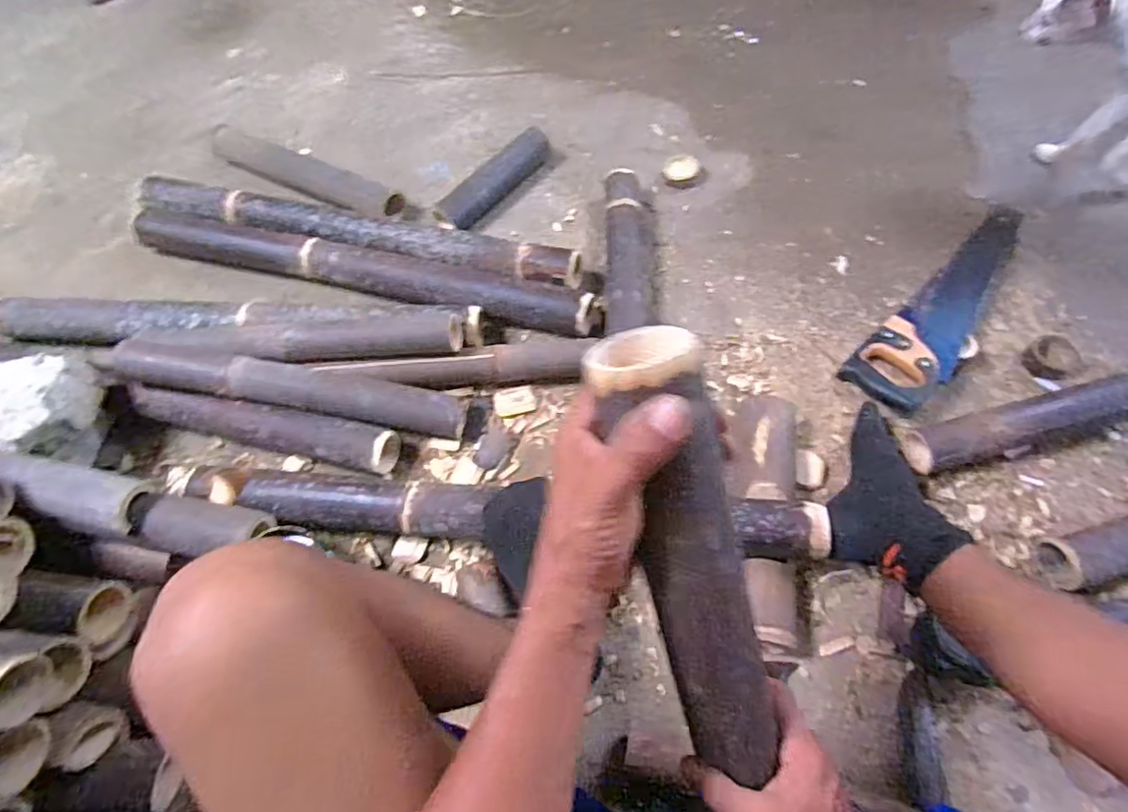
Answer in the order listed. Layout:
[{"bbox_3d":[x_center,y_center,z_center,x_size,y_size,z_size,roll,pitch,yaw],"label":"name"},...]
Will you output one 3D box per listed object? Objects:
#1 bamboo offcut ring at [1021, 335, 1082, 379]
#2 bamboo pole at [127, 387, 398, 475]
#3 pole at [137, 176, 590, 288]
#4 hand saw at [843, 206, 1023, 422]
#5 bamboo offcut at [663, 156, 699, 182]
[{"bbox_3d":[0.681,-0.069,0.843,0.063,0.027,0.060,-2,63,4],"label":"bamboo offcut ring"},{"bbox_3d":[-0.429,0.034,0.856,0.396,0.055,0.057,9,64,9],"label":"bamboo pole"},{"bbox_3d":[-0.344,-0.289,0.990,0.786,0.052,0.065,10,64,10],"label":"pole"},{"bbox_3d":[0.582,-0.156,0.886,0.442,0.039,0.114,-42,67,-15],"label":"hand saw"},{"bbox_3d":[0.206,-0.418,1.063,0.059,0.011,0.062,4,63,7],"label":"bamboo offcut"}]

